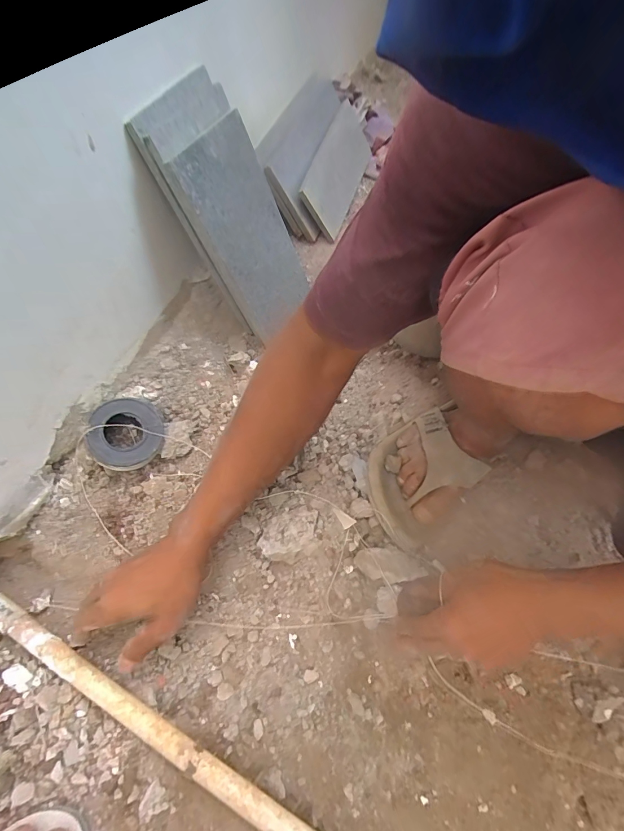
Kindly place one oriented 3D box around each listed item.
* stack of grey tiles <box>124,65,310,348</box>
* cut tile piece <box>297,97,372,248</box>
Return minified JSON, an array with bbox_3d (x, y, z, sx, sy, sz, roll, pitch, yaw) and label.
[{"bbox_3d":[-0.098,-0.259,0.506,0.040,0.289,0.160,11,59,33],"label":"stack of grey tiles"},{"bbox_3d":[0.056,-0.498,0.759,0.013,0.110,0.292,-1,60,43],"label":"cut tile piece"}]

